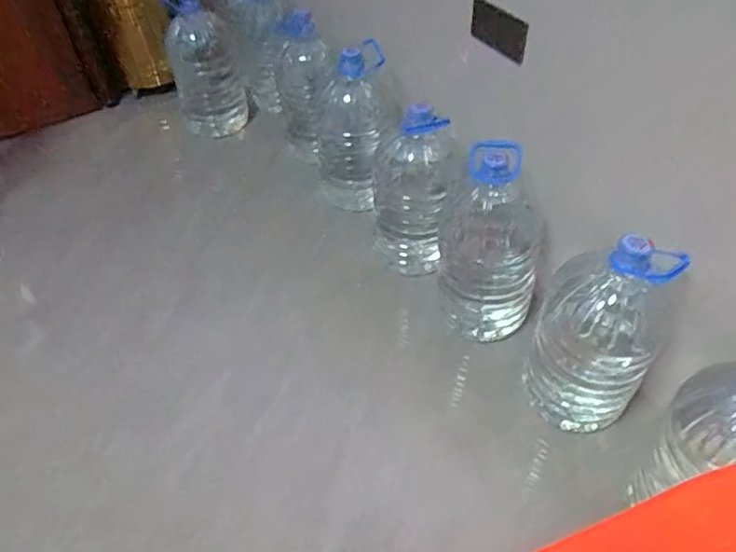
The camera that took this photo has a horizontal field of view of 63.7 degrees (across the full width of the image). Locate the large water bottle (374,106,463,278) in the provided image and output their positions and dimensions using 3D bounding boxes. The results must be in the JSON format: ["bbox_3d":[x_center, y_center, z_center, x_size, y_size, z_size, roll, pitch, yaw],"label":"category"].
[{"bbox_3d":[0.122,-0.215,1.567,0.218,0.438,0.227,1,48,2],"label":"large water bottle"}]

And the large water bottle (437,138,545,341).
[{"bbox_3d":[0.292,-0.082,1.399,0.240,0.436,0.261,9,49,8],"label":"large water bottle"}]

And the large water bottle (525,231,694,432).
[{"bbox_3d":[0.466,0.105,1.201,0.231,0.460,0.211,20,51,18],"label":"large water bottle"}]

